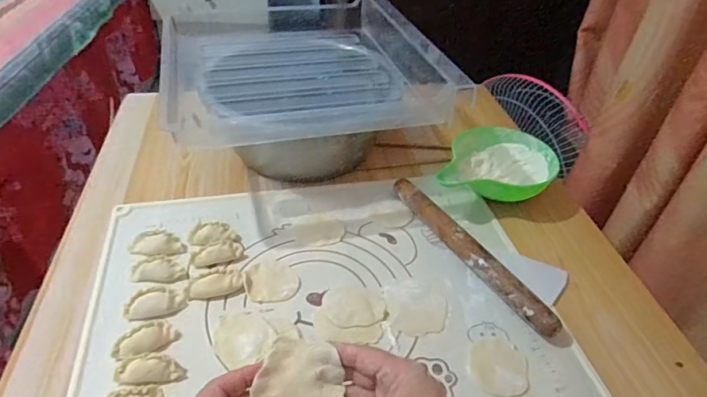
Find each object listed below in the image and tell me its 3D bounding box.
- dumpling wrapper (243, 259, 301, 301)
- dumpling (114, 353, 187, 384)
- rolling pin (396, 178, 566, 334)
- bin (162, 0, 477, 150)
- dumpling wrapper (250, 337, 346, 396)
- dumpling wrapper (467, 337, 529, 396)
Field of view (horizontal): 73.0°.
[{"bbox_3d":[-0.094,0.091,0.545,0.058,0.009,0.062,-12,44,-20],"label":"dumpling wrapper"},{"bbox_3d":[-0.191,0.162,0.447,0.060,0.018,0.027,3,40,-4],"label":"dumpling"},{"bbox_3d":[0.136,0.061,0.585,0.025,0.032,0.278,-19,46,-27],"label":"rolling pin"},{"bbox_3d":[-0.078,-0.198,0.687,0.347,0.074,0.362,-6,42,-14],"label":"bin"},{"bbox_3d":[-0.039,0.132,0.347,0.060,0.011,0.059,37,64,5],"label":"dumpling wrapper"},{"bbox_3d":[0.145,0.167,0.478,0.057,0.005,0.064,12,41,7],"label":"dumpling wrapper"}]

